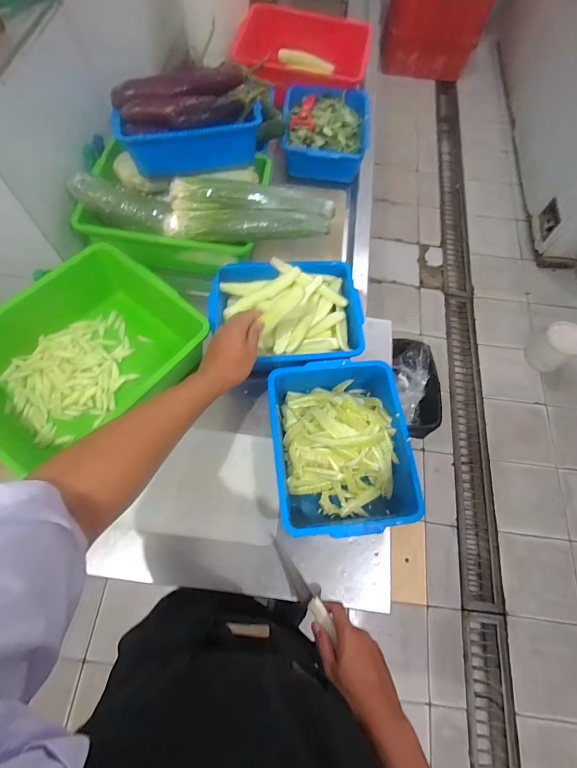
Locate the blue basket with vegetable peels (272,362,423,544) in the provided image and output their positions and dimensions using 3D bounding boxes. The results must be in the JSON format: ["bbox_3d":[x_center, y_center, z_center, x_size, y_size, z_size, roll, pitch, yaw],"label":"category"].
[{"bbox_3d":[0.091,0.110,0.688,0.232,0.098,0.298,-5,68,-4],"label":"blue basket with vegetable peels"}]

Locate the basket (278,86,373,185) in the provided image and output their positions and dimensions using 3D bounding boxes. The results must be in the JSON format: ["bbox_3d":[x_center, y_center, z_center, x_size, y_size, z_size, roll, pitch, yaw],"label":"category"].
[{"bbox_3d":[0.103,-0.704,1.040,0.233,0.096,0.255,5,67,0],"label":"basket"}]

